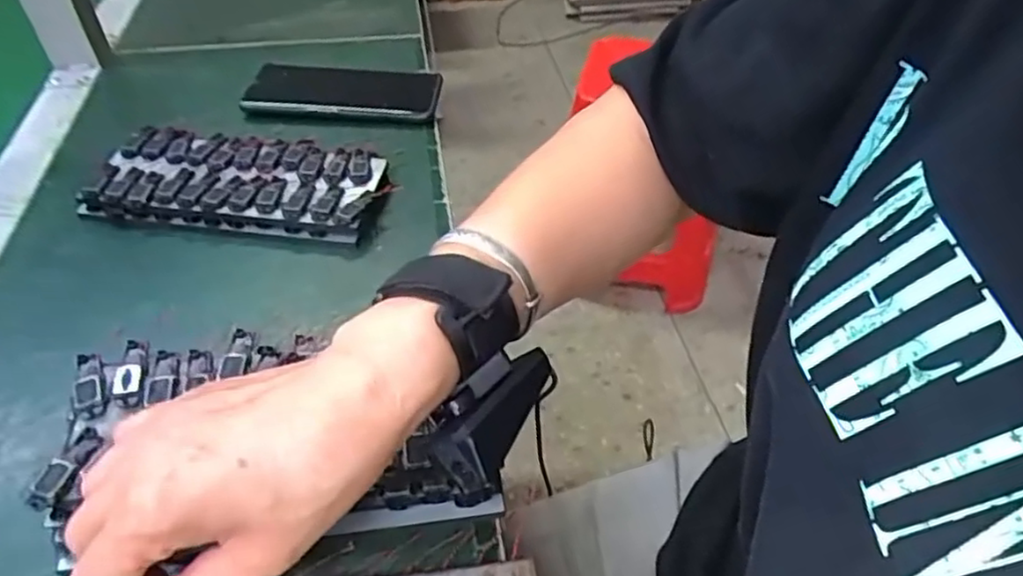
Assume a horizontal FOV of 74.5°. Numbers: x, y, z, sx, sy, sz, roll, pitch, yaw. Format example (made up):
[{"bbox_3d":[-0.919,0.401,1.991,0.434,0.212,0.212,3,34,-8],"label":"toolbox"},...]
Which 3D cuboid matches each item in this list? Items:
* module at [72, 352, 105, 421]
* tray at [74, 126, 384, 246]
[{"bbox_3d":[-0.209,0.048,0.332,0.014,0.006,0.037,-18,50,-19],"label":"module"},{"bbox_3d":[-0.196,-0.075,0.488,0.198,0.023,0.086,7,47,4],"label":"tray"}]

